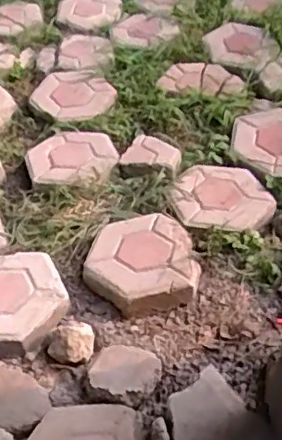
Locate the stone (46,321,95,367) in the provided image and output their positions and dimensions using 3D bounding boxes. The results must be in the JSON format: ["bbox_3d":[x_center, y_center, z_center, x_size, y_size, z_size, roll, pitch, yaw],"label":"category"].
[{"bbox_3d":[-0.110,0.193,0.911,0.073,0.039,0.074,22,50,24],"label":"stone"}]

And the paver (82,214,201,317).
[{"bbox_3d":[-0.003,0.071,1.026,0.195,0.044,0.217,-8,44,-4],"label":"paver"}]

